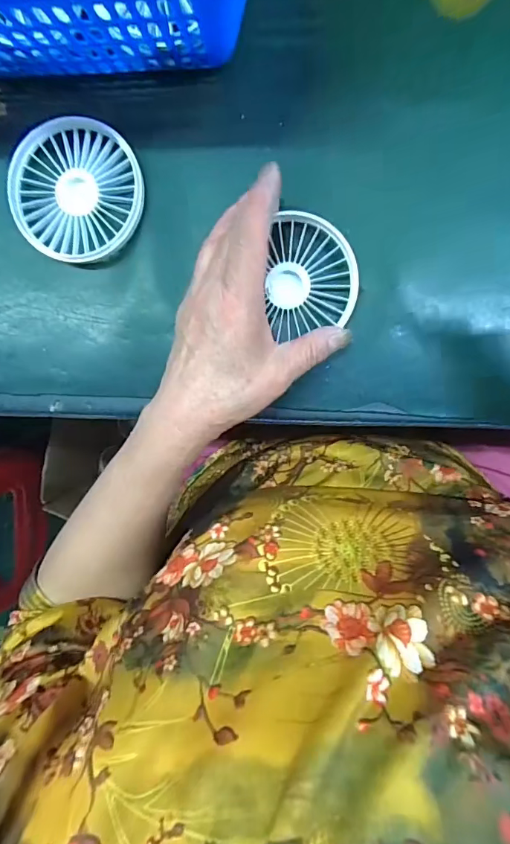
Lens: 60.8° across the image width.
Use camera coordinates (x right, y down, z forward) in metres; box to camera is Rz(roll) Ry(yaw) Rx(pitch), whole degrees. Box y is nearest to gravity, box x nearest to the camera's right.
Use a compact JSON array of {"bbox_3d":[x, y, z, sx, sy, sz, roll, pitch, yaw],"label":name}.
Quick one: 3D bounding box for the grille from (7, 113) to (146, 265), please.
[{"bbox_3d":[-0.119,-0.154,0.291,0.089,0.015,0.086,0,94,2],"label":"grille"}]

